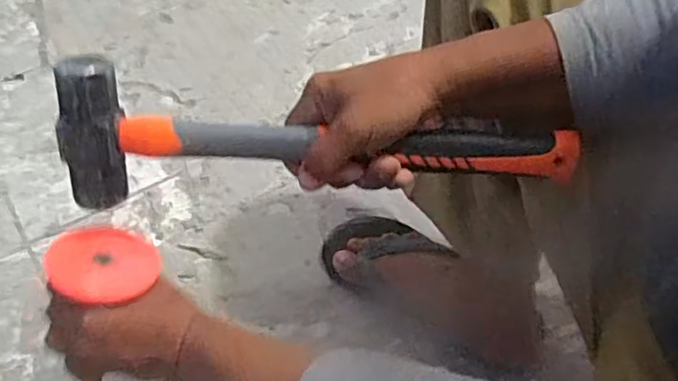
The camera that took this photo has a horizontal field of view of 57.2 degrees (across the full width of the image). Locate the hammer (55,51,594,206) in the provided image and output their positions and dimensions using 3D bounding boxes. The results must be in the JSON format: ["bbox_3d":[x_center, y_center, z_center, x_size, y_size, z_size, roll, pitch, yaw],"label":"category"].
[{"bbox_3d":[-0.013,-0.035,0.444,0.352,0.100,0.046,2,24,-2],"label":"hammer"}]

